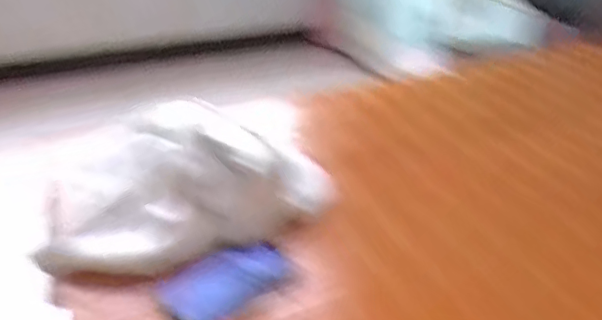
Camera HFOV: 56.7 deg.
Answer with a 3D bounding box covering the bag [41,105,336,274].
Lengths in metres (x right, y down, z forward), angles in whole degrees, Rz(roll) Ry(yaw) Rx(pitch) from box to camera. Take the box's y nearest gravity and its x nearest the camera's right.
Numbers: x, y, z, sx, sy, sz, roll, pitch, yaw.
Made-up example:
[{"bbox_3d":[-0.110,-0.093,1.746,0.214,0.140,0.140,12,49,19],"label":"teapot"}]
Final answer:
[{"bbox_3d":[-0.161,0.025,0.807,0.423,0.100,0.248,-10,34,-18],"label":"bag"}]

